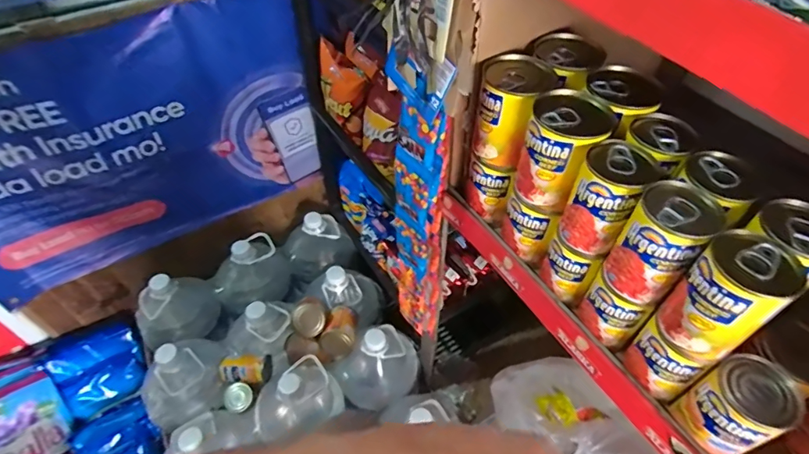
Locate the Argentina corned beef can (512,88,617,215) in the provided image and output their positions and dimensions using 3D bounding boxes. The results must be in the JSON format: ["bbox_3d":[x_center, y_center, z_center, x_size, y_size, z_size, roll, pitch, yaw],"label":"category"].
[{"bbox_3d":[0.137,-0.065,0.406,0.060,0.087,0.060,-1,49,1],"label":"Argentina corned beef can"}]

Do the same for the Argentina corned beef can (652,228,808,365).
[{"bbox_3d":[0.220,0.050,0.319,0.050,0.086,0.052,-1,49,1],"label":"Argentina corned beef can"}]

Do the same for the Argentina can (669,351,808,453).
[{"bbox_3d":[0.245,0.133,0.341,0.051,0.077,0.051,-1,49,1],"label":"Argentina can"}]

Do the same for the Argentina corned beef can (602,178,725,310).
[{"bbox_3d":[0.192,0.015,0.347,0.047,0.090,0.050,-1,49,1],"label":"Argentina corned beef can"}]

